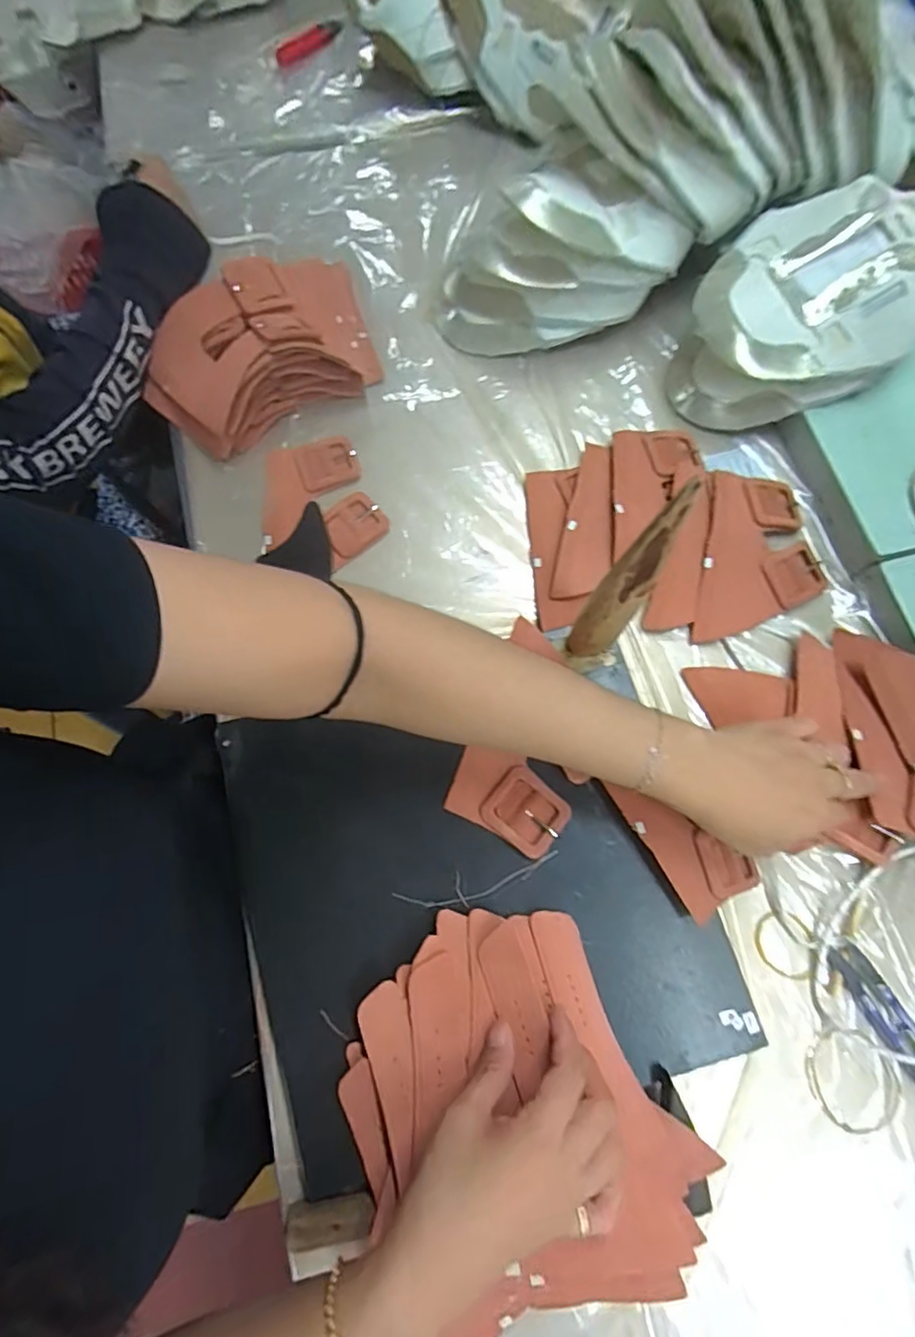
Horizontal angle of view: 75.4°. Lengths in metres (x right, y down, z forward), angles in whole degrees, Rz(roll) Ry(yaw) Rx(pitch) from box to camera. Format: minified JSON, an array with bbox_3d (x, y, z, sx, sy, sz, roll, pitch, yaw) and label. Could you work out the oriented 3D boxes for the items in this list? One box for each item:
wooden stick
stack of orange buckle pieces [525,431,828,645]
[{"bbox_3d":[0.098,-0.043,0.366,0.030,0.223,0.026,32,76,11],"label":"wooden stick"},{"bbox_3d":[0.176,-0.118,0.494,0.225,0.024,0.181,-2,73,1],"label":"stack of orange buckle pieces"}]

